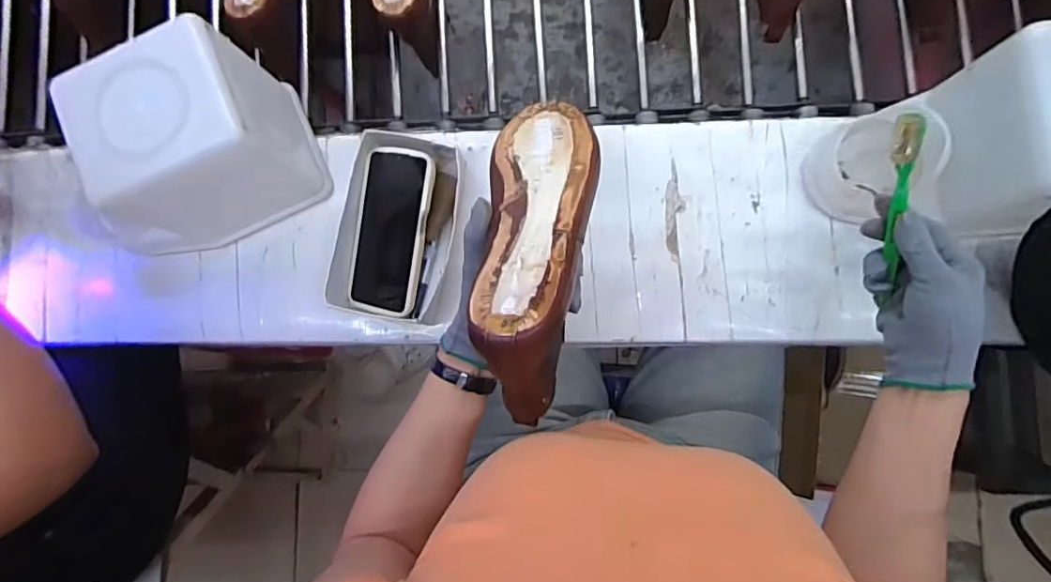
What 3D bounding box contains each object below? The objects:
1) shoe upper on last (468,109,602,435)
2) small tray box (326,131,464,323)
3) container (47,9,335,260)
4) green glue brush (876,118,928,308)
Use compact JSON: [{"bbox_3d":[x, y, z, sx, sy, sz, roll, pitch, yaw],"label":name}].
[{"bbox_3d":[0.010,-0.036,0.397,0.073,0.107,0.237,5,70,6],"label":"shoe upper on last"},{"bbox_3d":[-0.134,-0.067,0.563,0.119,0.057,0.189,8,85,7],"label":"small tray box"},{"bbox_3d":[-0.311,-0.143,0.532,0.149,0.171,0.128,-26,82,3],"label":"container"},{"bbox_3d":[0.292,-0.064,0.420,0.019,0.015,0.142,-6,114,5],"label":"green glue brush"}]

